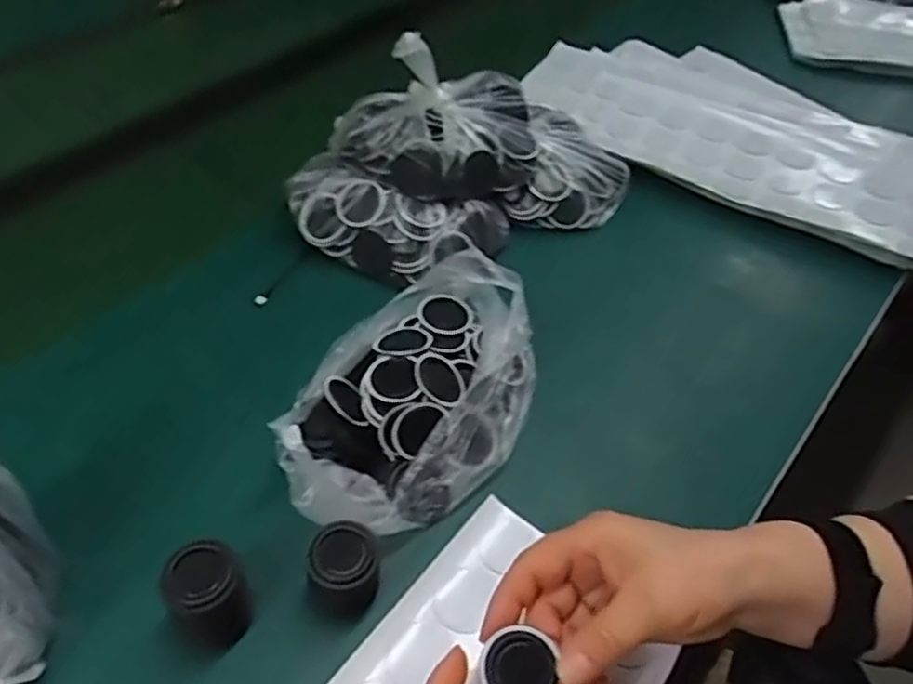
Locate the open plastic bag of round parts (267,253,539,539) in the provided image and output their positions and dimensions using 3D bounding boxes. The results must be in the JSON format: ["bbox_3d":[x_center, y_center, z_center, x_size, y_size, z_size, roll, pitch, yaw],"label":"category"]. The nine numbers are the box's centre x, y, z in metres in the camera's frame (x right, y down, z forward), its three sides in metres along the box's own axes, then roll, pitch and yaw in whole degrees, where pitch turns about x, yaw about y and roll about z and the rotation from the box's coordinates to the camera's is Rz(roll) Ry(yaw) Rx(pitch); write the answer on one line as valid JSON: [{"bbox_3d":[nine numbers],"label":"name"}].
[{"bbox_3d":[-0.026,0.028,0.466,0.138,0.082,0.201,30,56,11],"label":"open plastic bag of round parts"}]

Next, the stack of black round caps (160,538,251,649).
[{"bbox_3d":[-0.132,0.138,0.392,0.036,0.062,0.037,-32,58,-28],"label":"stack of black round caps"}]

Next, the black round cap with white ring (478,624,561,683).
[{"bbox_3d":[0.028,0.152,0.339,0.034,0.009,0.032,24,51,16],"label":"black round cap with white ring"}]

